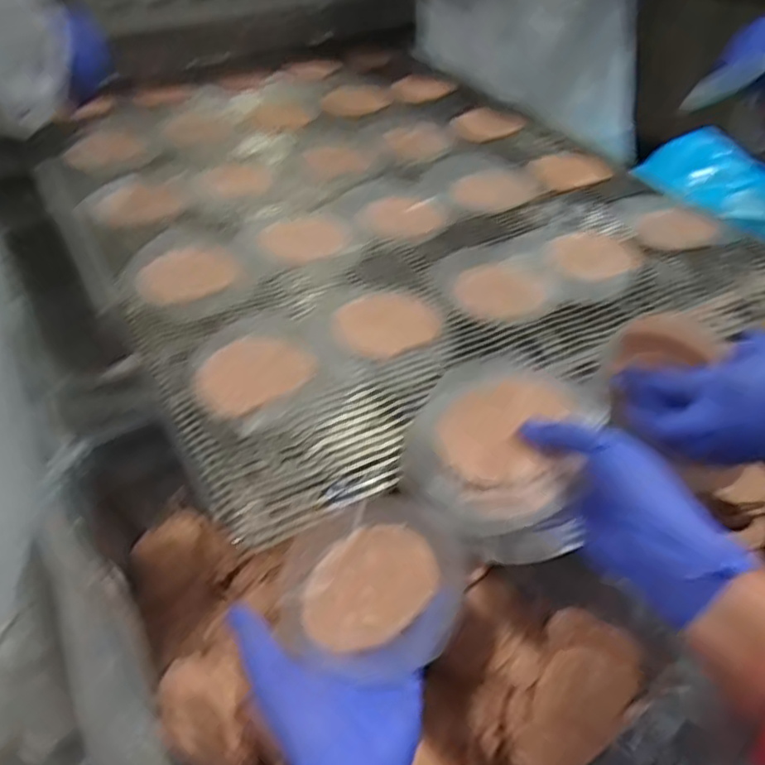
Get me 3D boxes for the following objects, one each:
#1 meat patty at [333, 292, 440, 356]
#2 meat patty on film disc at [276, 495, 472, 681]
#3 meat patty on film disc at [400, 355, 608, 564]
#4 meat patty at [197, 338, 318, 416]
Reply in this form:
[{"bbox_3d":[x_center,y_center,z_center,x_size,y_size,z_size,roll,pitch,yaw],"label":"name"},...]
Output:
[{"bbox_3d":[0.005,-0.053,0.561,0.084,0.019,0.066,4,39,9],"label":"meat patty"},{"bbox_3d":[-0.007,0.120,0.408,0.117,0.011,0.107,-7,48,17],"label":"meat patty on film disc"},{"bbox_3d":[0.072,0.041,0.431,0.122,0.014,0.135,8,61,32],"label":"meat patty on film disc"},{"bbox_3d":[-0.098,-0.009,0.510,0.087,0.019,0.059,-27,44,-27],"label":"meat patty"}]

